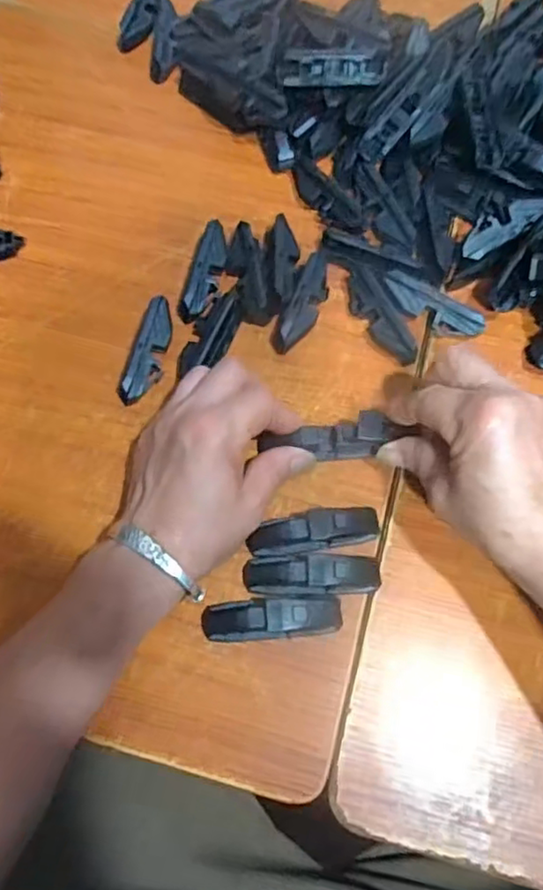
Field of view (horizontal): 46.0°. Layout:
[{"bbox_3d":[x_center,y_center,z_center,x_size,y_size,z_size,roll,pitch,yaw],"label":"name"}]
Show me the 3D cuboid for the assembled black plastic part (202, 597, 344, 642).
[{"bbox_3d":[0.001,0.096,0.354,0.077,0.026,0.021,-3,69,-1],"label":"assembled black plastic part"}]

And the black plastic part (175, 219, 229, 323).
[{"bbox_3d":[-0.045,-0.117,0.436,0.022,0.020,0.075,13,70,5],"label":"black plastic part"}]

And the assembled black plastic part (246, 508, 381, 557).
[{"bbox_3d":[0.025,0.050,0.370,0.075,0.025,0.020,-10,70,-4],"label":"assembled black plastic part"}]

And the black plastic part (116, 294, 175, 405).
[{"bbox_3d":[-0.077,-0.059,0.407,0.018,0.018,0.072,15,70,6],"label":"black plastic part"}]

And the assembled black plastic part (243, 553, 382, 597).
[{"bbox_3d":[0.024,0.073,0.361,0.077,0.024,0.020,1,69,0],"label":"assembled black plastic part"}]

